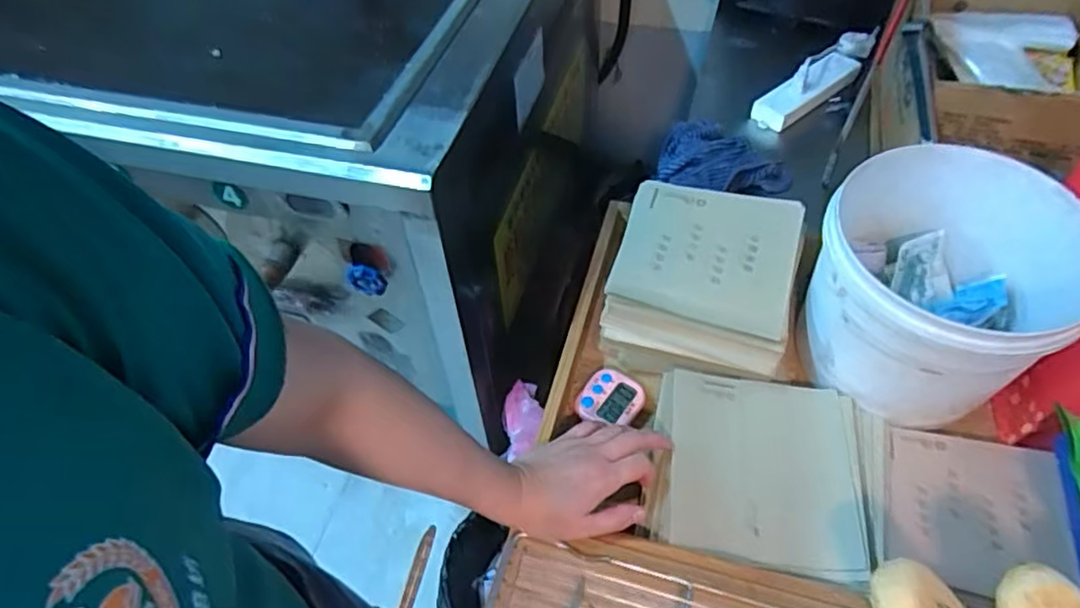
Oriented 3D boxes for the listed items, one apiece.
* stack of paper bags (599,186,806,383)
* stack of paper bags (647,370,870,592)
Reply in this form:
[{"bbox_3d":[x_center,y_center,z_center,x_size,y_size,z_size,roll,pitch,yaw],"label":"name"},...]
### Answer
[{"bbox_3d":[0.171,-0.037,0.703,0.182,0.063,0.190,12,53,13],"label":"stack of paper bags"},{"bbox_3d":[0.196,0.148,0.608,0.176,0.031,0.180,8,52,9],"label":"stack of paper bags"}]

